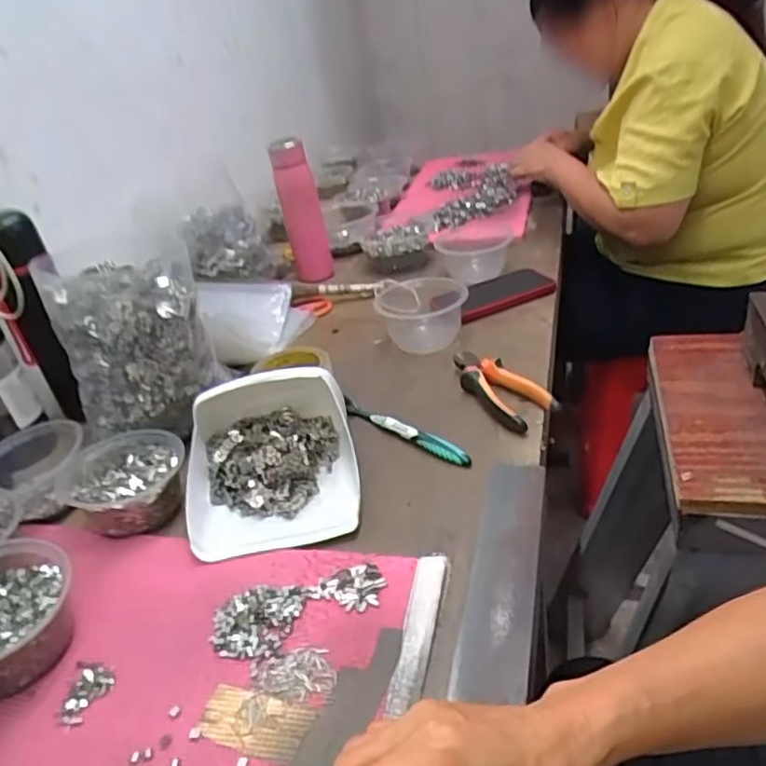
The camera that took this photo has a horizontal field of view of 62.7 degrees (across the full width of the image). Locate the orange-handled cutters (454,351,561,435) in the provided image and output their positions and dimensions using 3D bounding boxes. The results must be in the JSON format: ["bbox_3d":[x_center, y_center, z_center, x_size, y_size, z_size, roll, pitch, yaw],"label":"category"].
[{"bbox_3d":[0.124,0.005,0.668,0.060,0.026,0.152,-19,32,-13],"label":"orange-handled cutters"}]

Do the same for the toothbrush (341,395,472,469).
[{"bbox_3d":[0.019,0.047,0.639,0.168,0.015,0.015,20,43,41],"label":"toothbrush"}]

